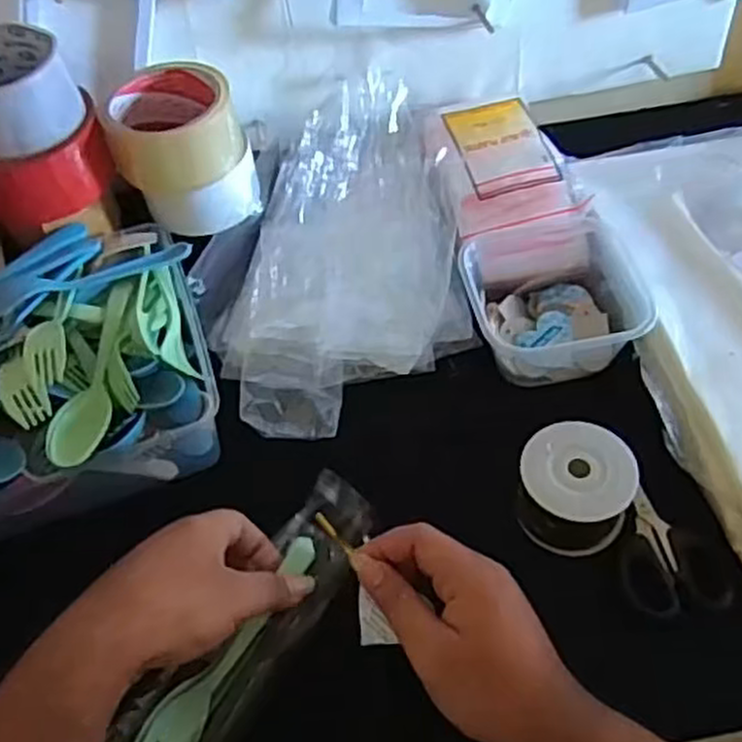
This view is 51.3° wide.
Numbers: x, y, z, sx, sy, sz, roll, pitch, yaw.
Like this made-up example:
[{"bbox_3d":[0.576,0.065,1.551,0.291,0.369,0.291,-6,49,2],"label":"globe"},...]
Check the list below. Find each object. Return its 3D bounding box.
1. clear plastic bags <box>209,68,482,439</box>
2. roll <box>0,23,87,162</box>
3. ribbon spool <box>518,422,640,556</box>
[{"bbox_3d":[-0.027,-0.094,0.587,0.181,0.078,0.298,-7,51,0],"label":"clear plastic bags"},{"bbox_3d":[-0.250,-0.196,0.534,0.087,0.052,0.101,-22,53,-12],"label":"roll"},{"bbox_3d":[0.124,0.075,0.476,0.066,0.052,0.070,-3,51,3],"label":"ribbon spool"}]

